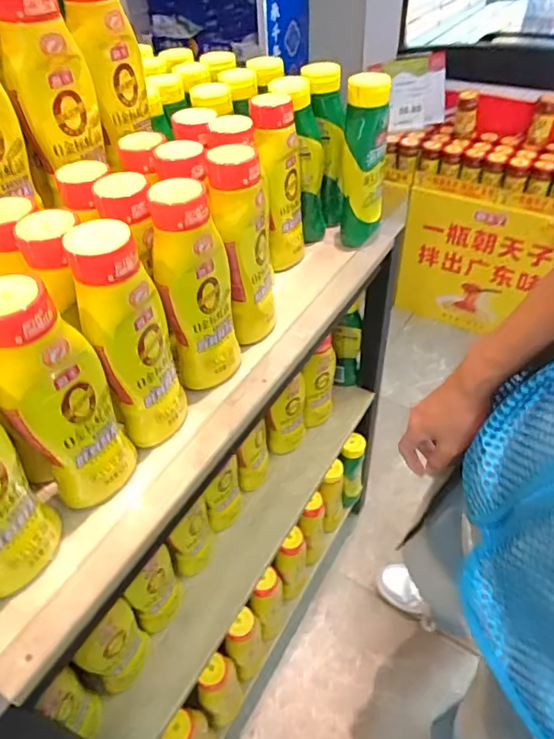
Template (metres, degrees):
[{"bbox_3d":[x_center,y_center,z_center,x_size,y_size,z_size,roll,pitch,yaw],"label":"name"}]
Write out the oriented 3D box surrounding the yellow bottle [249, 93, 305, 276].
[{"bbox_3d":[0.004,-0.238,0.662,0.056,0.211,0.072,-1,44,2],"label":"yellow bottle"}]

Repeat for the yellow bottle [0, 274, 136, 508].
[{"bbox_3d":[-0.170,0.029,0.398,0.056,0.206,0.053,-5,44,-1],"label":"yellow bottle"}]

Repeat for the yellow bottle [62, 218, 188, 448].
[{"bbox_3d":[-0.127,-0.021,0.448,0.057,0.212,0.053,-8,44,-5],"label":"yellow bottle"}]

